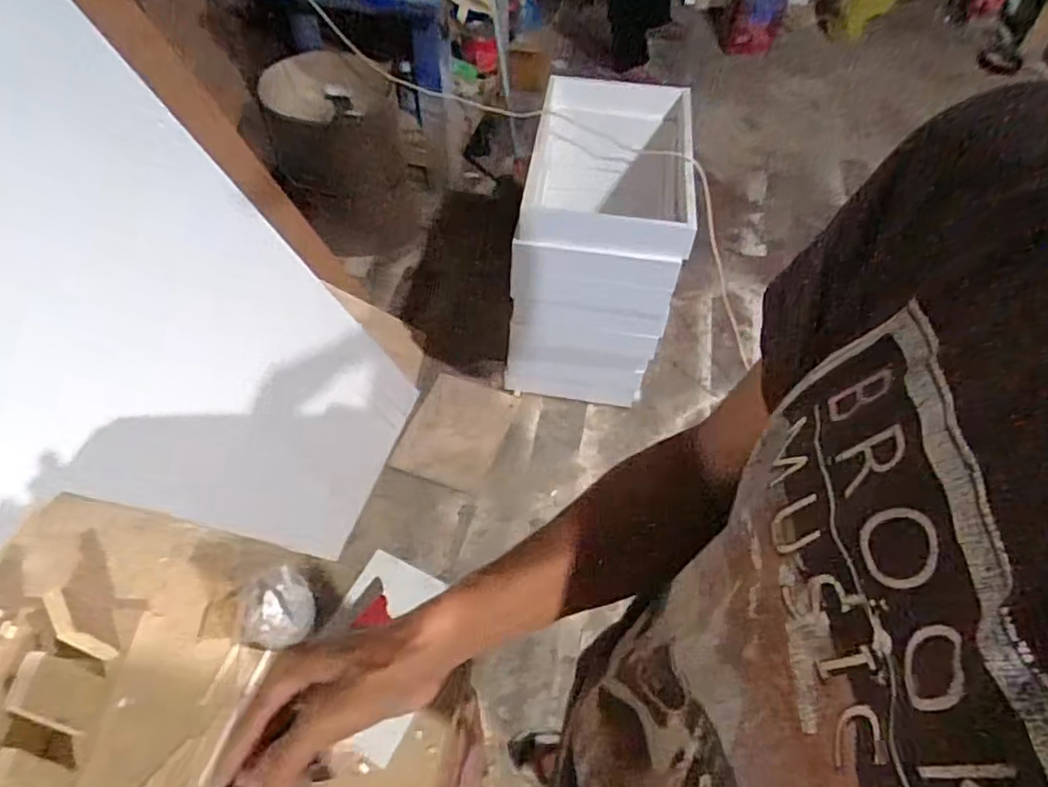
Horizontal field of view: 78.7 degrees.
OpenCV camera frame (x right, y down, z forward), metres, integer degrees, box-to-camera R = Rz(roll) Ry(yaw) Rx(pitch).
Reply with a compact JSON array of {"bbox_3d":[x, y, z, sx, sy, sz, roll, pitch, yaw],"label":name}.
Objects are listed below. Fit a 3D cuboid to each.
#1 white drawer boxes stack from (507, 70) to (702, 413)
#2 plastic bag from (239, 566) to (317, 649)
[{"bbox_3d":[0.202,-0.395,1.778,0.402,0.637,0.647,7,52,4],"label":"white drawer boxes stack"},{"bbox_3d":[-0.258,0.219,0.666,0.079,0.034,0.081,0,52,-1],"label":"plastic bag"}]

